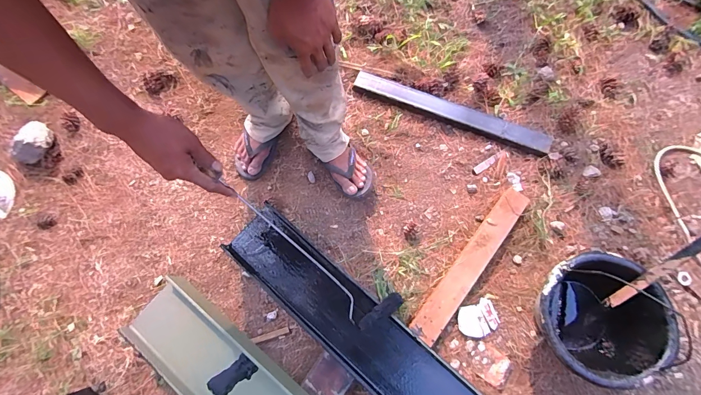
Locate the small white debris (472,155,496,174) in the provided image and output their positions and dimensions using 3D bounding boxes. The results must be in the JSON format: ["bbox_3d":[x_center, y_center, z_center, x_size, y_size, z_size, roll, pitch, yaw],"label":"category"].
[{"bbox_3d":[0.379,-0.093,0.953,0.072,0.005,0.021,-35,78,7],"label":"small white debris"}]

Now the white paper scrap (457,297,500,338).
[{"bbox_3d":[0.311,0.298,0.831,0.100,0.013,0.077,-22,77,-5],"label":"white paper scrap"}]

